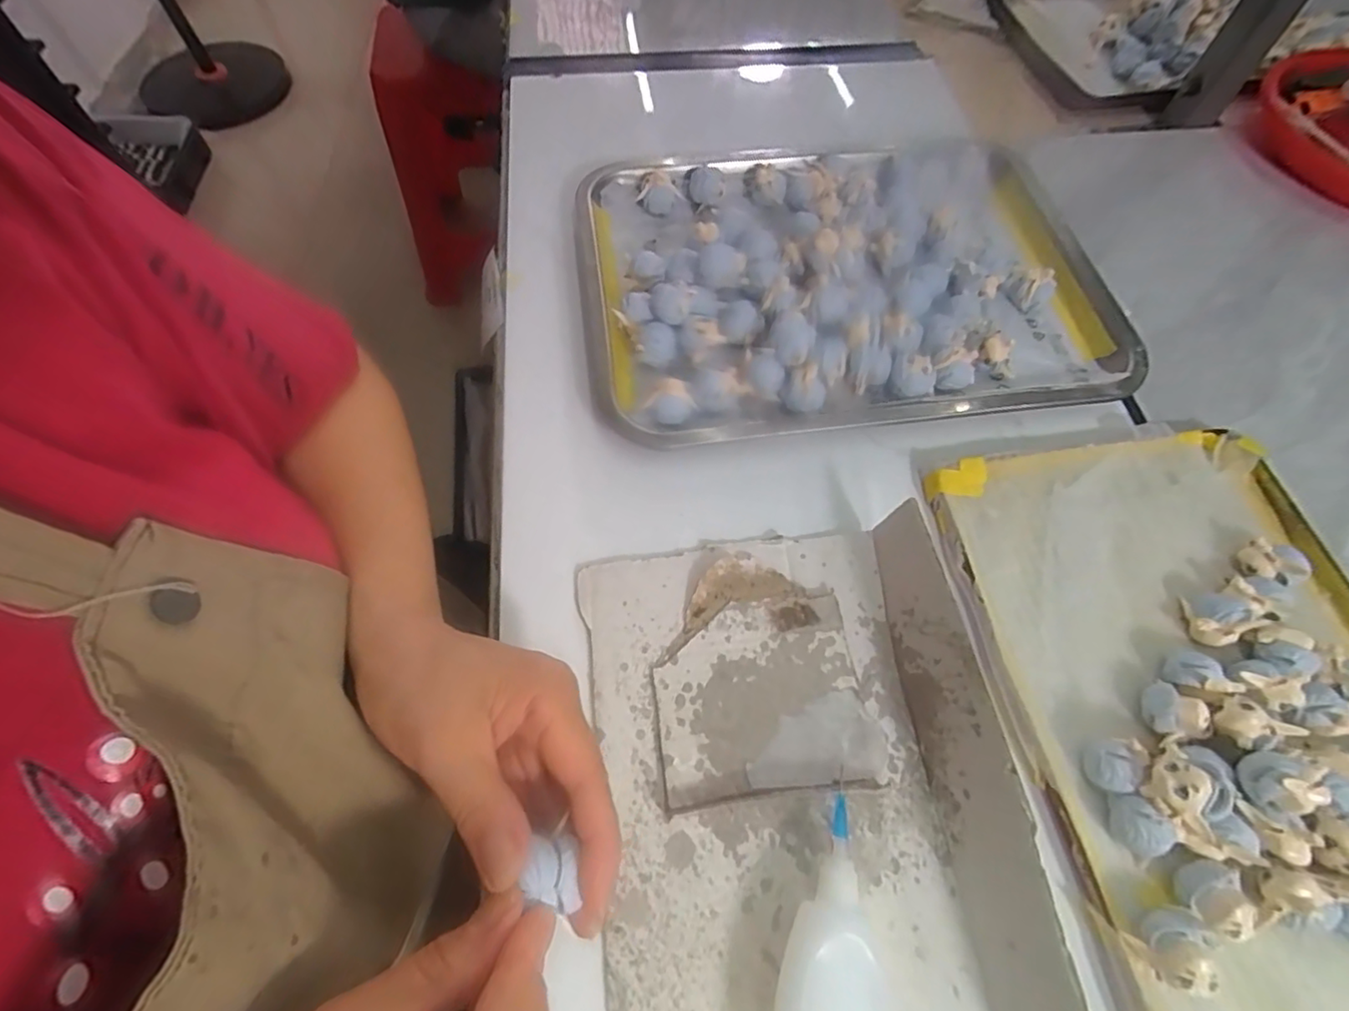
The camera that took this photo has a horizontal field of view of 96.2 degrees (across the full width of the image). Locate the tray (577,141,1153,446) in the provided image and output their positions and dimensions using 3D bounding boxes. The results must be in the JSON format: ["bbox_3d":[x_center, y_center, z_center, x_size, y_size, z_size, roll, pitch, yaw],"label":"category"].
[{"bbox_3d":[0.116,-0.164,0.418,0.348,0.037,0.249,-7,62,-4],"label":"tray"}]

